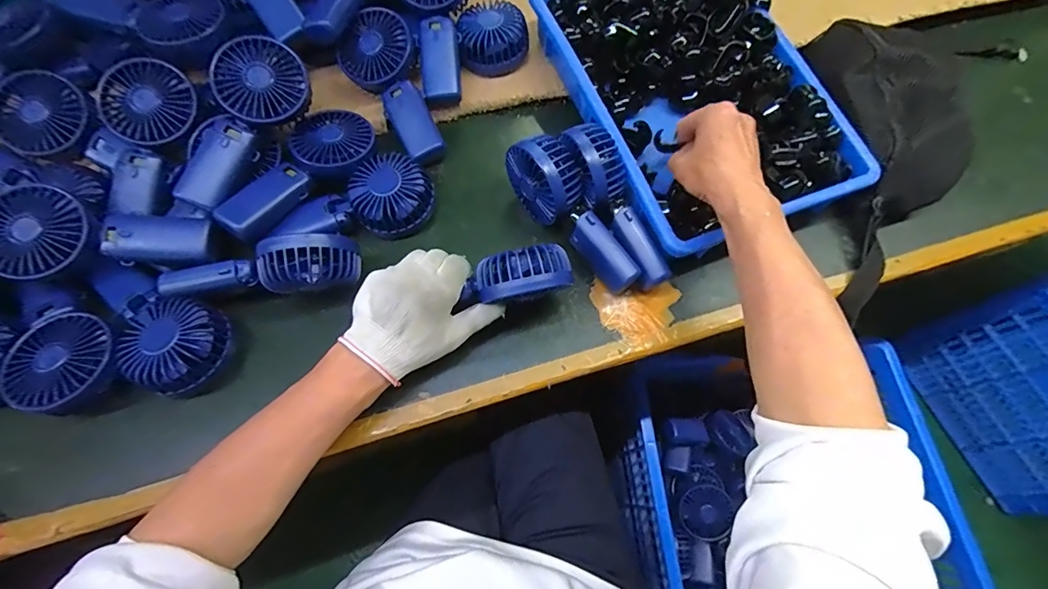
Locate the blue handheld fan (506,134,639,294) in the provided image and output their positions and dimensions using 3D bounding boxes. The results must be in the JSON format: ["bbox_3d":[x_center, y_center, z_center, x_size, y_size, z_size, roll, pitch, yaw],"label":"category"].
[{"bbox_3d":[0.052,-0.082,0.455,0.045,0.072,0.174,-33,72,-14],"label":"blue handheld fan"}]

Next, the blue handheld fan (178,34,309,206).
[{"bbox_3d":[-0.293,-0.174,0.466,0.078,0.051,0.182,30,89,10],"label":"blue handheld fan"}]

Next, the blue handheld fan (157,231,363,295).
[{"bbox_3d":[-0.250,-0.018,0.431,0.189,0.074,0.038,-7,67,8],"label":"blue handheld fan"}]

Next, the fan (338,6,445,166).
[{"bbox_3d":[-0.148,-0.234,0.525,0.082,0.051,0.176,-27,90,-12],"label":"fan"}]

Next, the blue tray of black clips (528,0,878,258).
[{"bbox_3d":[0.183,-0.230,0.499,0.245,0.052,0.358,-20,69,-10],"label":"blue tray of black clips"}]

